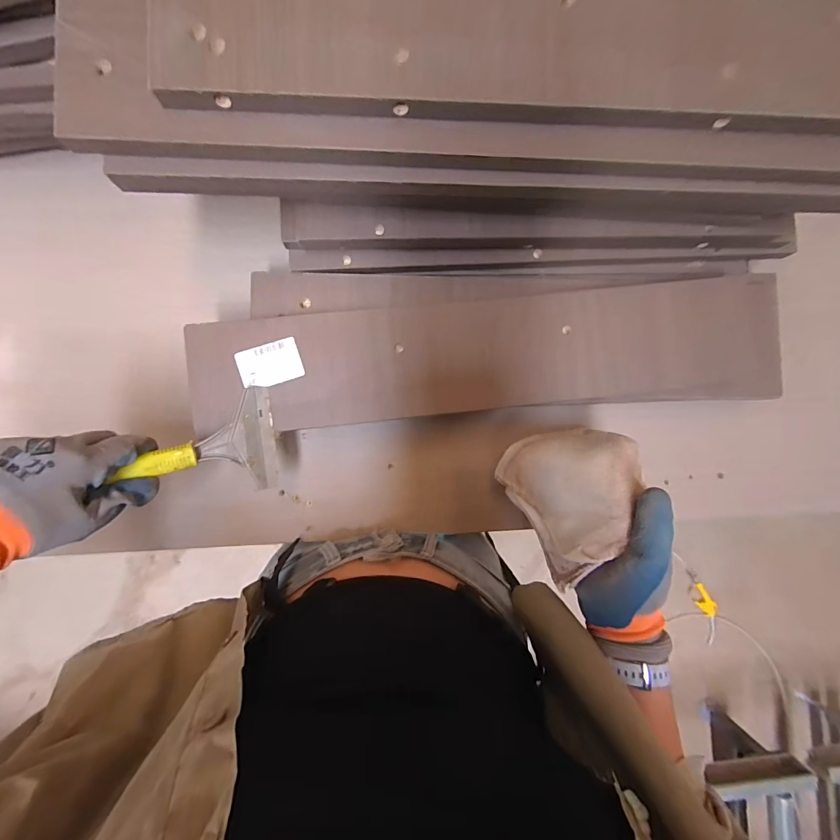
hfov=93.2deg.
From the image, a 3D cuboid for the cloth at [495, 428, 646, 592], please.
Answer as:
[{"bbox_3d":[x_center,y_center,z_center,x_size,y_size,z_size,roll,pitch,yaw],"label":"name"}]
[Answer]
[{"bbox_3d":[0.150,0.069,0.385,0.127,0.033,0.134,-45,48,21],"label":"cloth"}]

